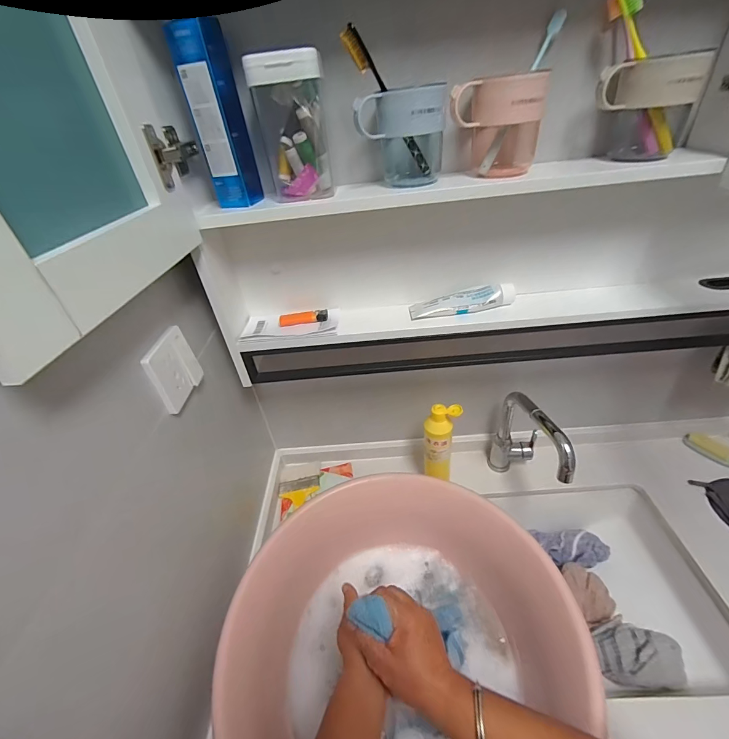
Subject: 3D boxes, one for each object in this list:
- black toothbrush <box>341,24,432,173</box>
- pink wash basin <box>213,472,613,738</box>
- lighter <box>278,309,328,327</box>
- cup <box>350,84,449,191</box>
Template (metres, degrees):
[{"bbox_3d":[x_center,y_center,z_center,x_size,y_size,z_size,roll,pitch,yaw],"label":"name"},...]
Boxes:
[{"bbox_3d":[0.033,-0.308,0.432,0.020,0.184,0.013,-54,48,1],"label":"black toothbrush"},{"bbox_3d":[0.052,0.359,0.491,0.403,0.155,0.386,-4,37,3],"label":"pink wash basin"},{"bbox_3d":[-0.103,-0.088,0.606,0.082,0.016,0.021,-10,37,-4],"label":"lighter"},{"bbox_3d":[0.048,-0.289,0.456,0.101,0.105,0.077,0,38,9],"label":"cup"}]

